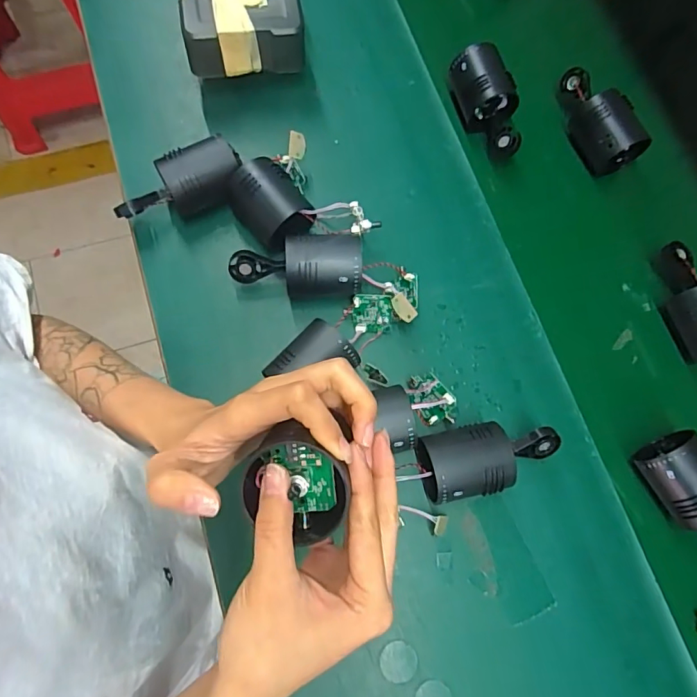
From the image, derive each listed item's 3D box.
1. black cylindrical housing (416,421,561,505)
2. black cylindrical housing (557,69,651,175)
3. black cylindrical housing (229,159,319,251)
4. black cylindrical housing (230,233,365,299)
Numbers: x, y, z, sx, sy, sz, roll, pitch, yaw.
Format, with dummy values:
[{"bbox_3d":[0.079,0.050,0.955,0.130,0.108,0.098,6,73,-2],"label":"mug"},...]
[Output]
[{"bbox_3d":[0.116,0.090,0.397,0.119,0.054,0.055,-9,76,-7],"label":"black cylindrical housing"},{"bbox_3d":[0.261,-0.246,0.508,0.051,0.051,0.121,-31,79,-11],"label":"black cylindrical housing"},{"bbox_3d":[-0.070,-0.125,0.440,0.056,0.061,0.075,-36,80,-12],"label":"black cylindrical housing"},{"bbox_3d":[-0.047,-0.069,0.426,0.113,0.054,0.052,-4,75,-5],"label":"black cylindrical housing"}]

